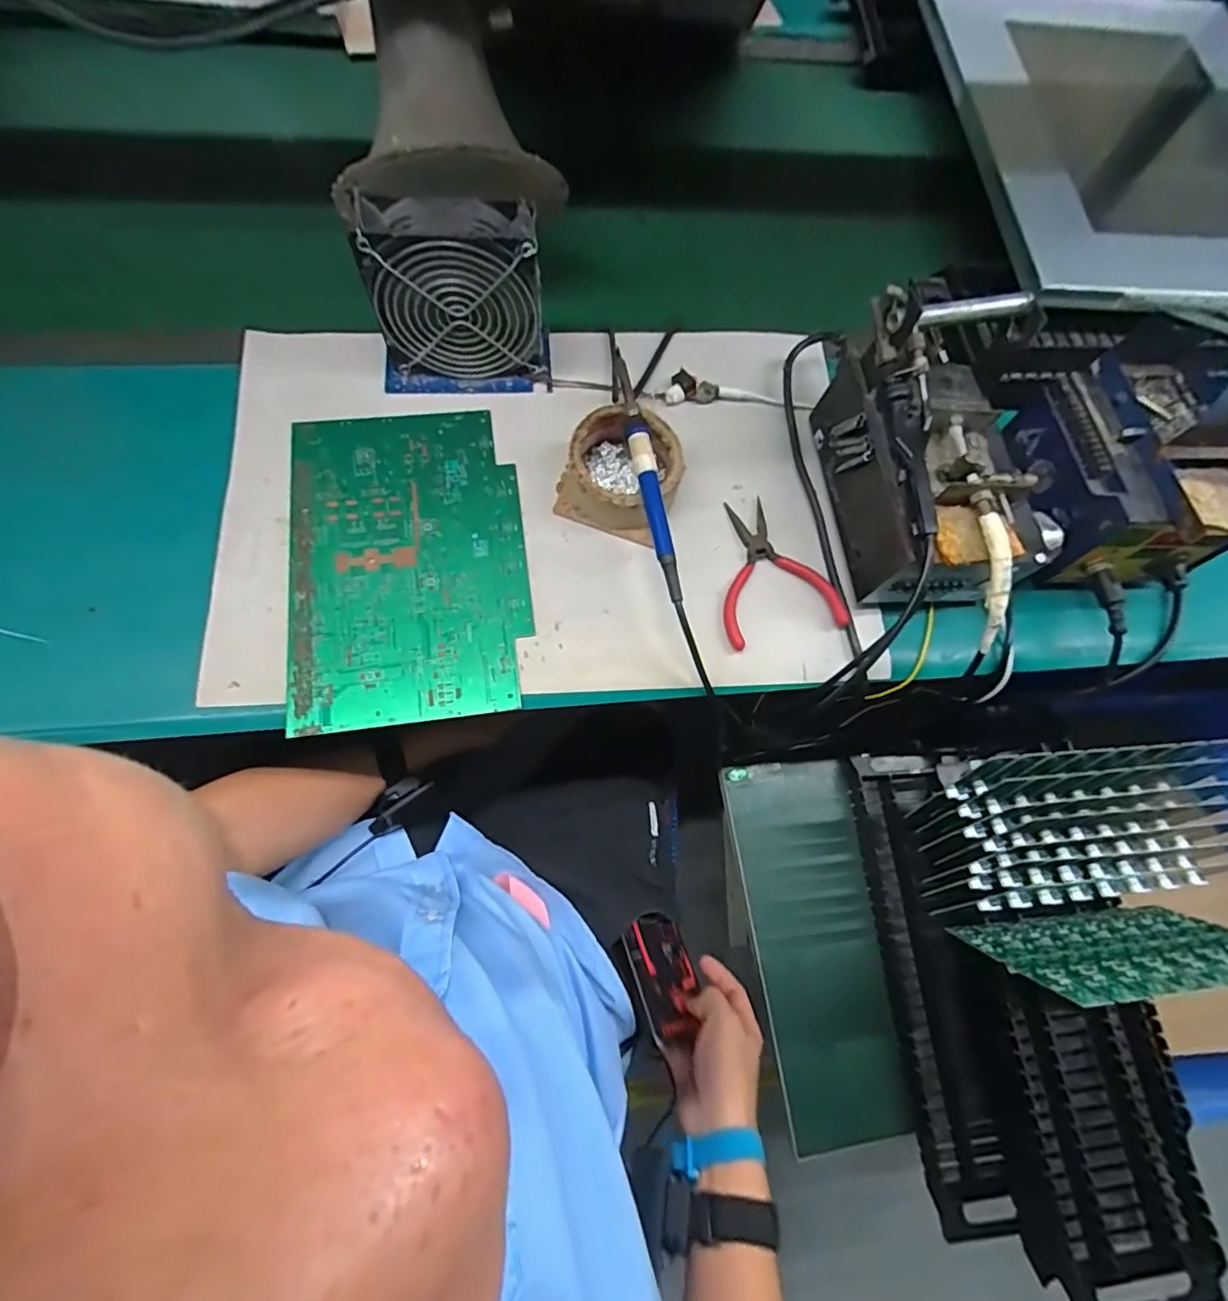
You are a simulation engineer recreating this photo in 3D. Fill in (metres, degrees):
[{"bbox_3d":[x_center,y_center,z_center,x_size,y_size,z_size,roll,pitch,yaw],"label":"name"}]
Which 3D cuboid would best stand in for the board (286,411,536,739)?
[{"bbox_3d":[-0.152,-0.069,0.433,0.167,0.006,0.246,-6,75,-7],"label":"board"}]

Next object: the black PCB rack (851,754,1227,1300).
[{"bbox_3d":[0.403,0.345,0.596,0.211,0.097,0.472,-4,70,-3],"label":"black PCB rack"}]

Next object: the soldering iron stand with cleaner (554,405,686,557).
[{"bbox_3d":[0.006,-0.139,0.446,0.088,0.053,0.080,17,70,4],"label":"soldering iron stand with cleaner"}]

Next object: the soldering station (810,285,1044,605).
[{"bbox_3d":[0.236,-0.136,0.421,0.132,0.108,0.205,0,70,-2],"label":"soldering station"}]

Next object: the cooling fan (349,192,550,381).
[{"bbox_3d":[-0.115,-0.262,0.434,0.121,0.127,0.041,-5,70,-4],"label":"cooling fan"}]

